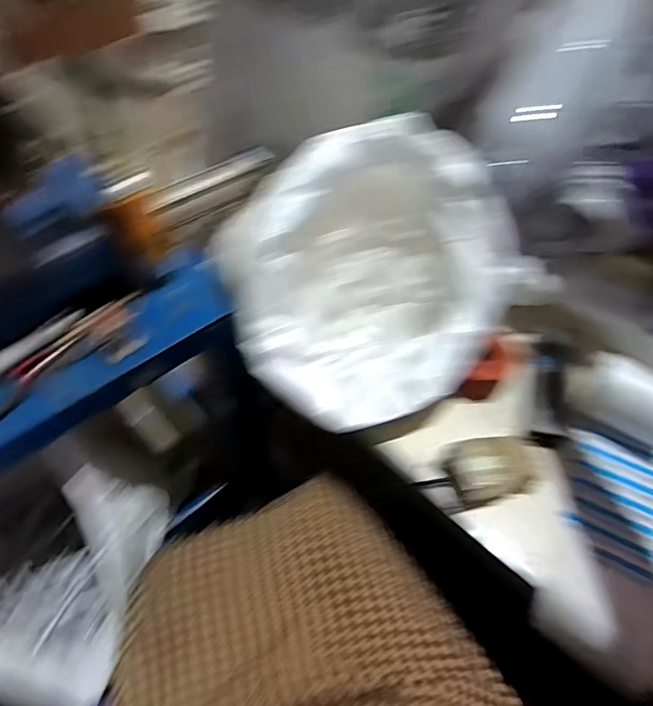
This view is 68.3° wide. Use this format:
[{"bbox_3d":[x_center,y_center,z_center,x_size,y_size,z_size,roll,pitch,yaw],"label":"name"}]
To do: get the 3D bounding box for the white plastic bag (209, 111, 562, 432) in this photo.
[{"bbox_3d":[0.057,-0.110,0.648,0.384,0.122,0.368,-41,89,-5],"label":"white plastic bag"}]

